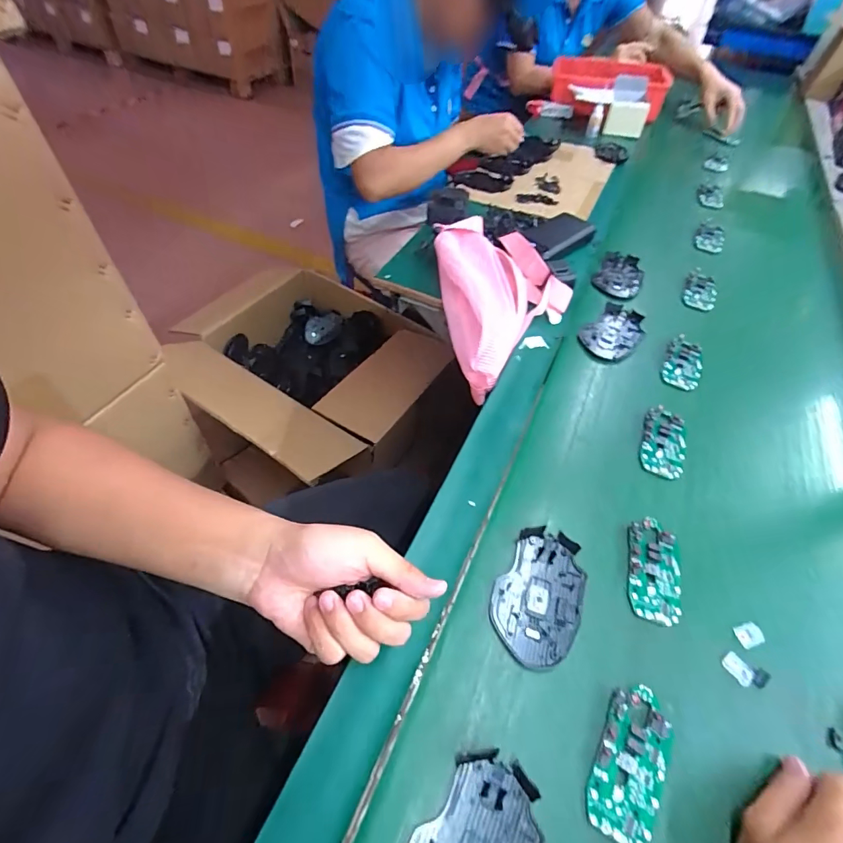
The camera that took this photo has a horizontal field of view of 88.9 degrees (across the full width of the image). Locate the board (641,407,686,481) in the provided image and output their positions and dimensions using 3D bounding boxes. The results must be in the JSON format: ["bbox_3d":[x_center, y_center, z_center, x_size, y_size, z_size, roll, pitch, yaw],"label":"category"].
[{"bbox_3d":[0.278,0.023,0.491,0.045,0.009,0.096,21,54,12],"label":"board"}]

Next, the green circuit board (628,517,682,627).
[{"bbox_3d":[0.216,0.136,0.398,0.046,0.010,0.095,15,53,7],"label":"green circuit board"}]

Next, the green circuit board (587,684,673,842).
[{"bbox_3d":[0.153,0.244,0.310,0.046,0.012,0.097,27,55,15],"label":"green circuit board"}]

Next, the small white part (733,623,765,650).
[{"bbox_3d":[0.283,0.184,0.371,0.024,0.004,0.017,-11,54,-13],"label":"small white part"}]

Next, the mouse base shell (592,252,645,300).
[{"bbox_3d":[0.323,-0.237,0.698,0.070,0.011,0.128,26,55,15],"label":"mouse base shell"}]

